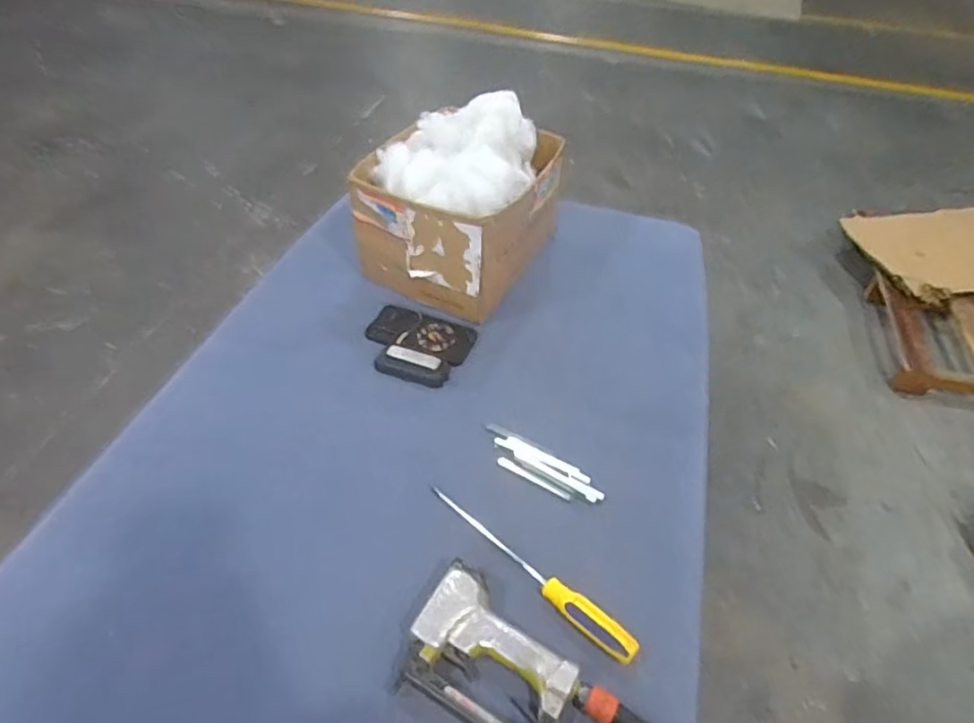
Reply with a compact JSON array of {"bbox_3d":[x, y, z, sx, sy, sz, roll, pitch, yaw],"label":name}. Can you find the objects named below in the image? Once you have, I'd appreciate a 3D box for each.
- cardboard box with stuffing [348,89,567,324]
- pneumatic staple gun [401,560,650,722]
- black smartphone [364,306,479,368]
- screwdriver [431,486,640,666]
[{"bbox_3d":[-0.039,-0.273,0.984,0.259,0.253,0.303,27,50,20],"label":"cardboard box with stuffing"},{"bbox_3d":[0.066,0.331,0.584,0.312,0.036,0.126,25,51,19],"label":"pneumatic staple gun"},{"bbox_3d":[-0.104,-0.045,0.936,0.163,0.014,0.093,16,49,11],"label":"black smartphone"},{"bbox_3d":[0.050,0.228,0.687,0.034,0.026,0.286,-34,58,-29],"label":"screwdriver"}]

